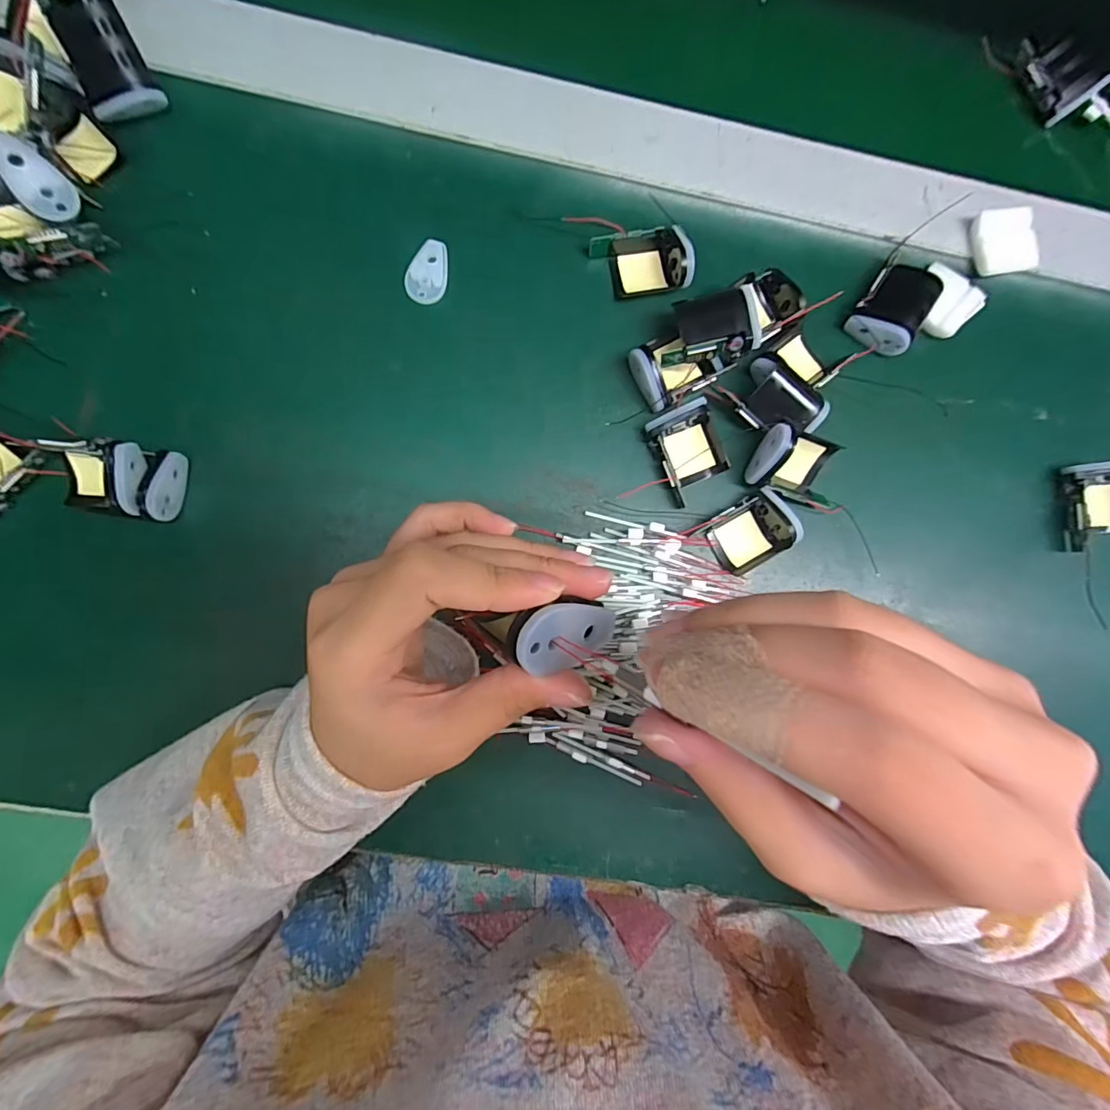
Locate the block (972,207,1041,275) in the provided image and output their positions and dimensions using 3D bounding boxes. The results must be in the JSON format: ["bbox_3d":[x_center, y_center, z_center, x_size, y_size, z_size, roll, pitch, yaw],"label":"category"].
[{"bbox_3d":[0.269,-0.186,0.300,0.034,0.009,0.034,-8,89,-5],"label":"block"}]

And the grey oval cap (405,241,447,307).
[{"bbox_3d":[-0.072,-0.159,0.286,0.021,0.004,0.035,6,88,-5],"label":"grey oval cap"}]

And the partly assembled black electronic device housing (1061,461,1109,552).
[{"bbox_3d":[0.327,-0.030,0.305,0.038,0.022,0.050,-8,89,-5],"label":"partly assembled black electronic device housing"}]

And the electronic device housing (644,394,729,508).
[{"bbox_3d":[0.077,-0.059,0.286,0.037,0.019,0.048,-23,91,-5],"label":"electronic device housing"}]

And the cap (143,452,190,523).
[{"bbox_3d":[-0.199,-0.035,0.264,0.005,0.017,0.036,4,76,19],"label":"cap"}]

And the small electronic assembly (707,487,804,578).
[{"bbox_3d":[0.114,-0.014,0.287,0.048,0.022,0.035,-36,92,-5],"label":"small electronic assembly"}]

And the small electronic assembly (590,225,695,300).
[{"bbox_3d":[0.049,-0.165,0.285,0.049,0.021,0.034,-12,90,-5],"label":"small electronic assembly"}]

